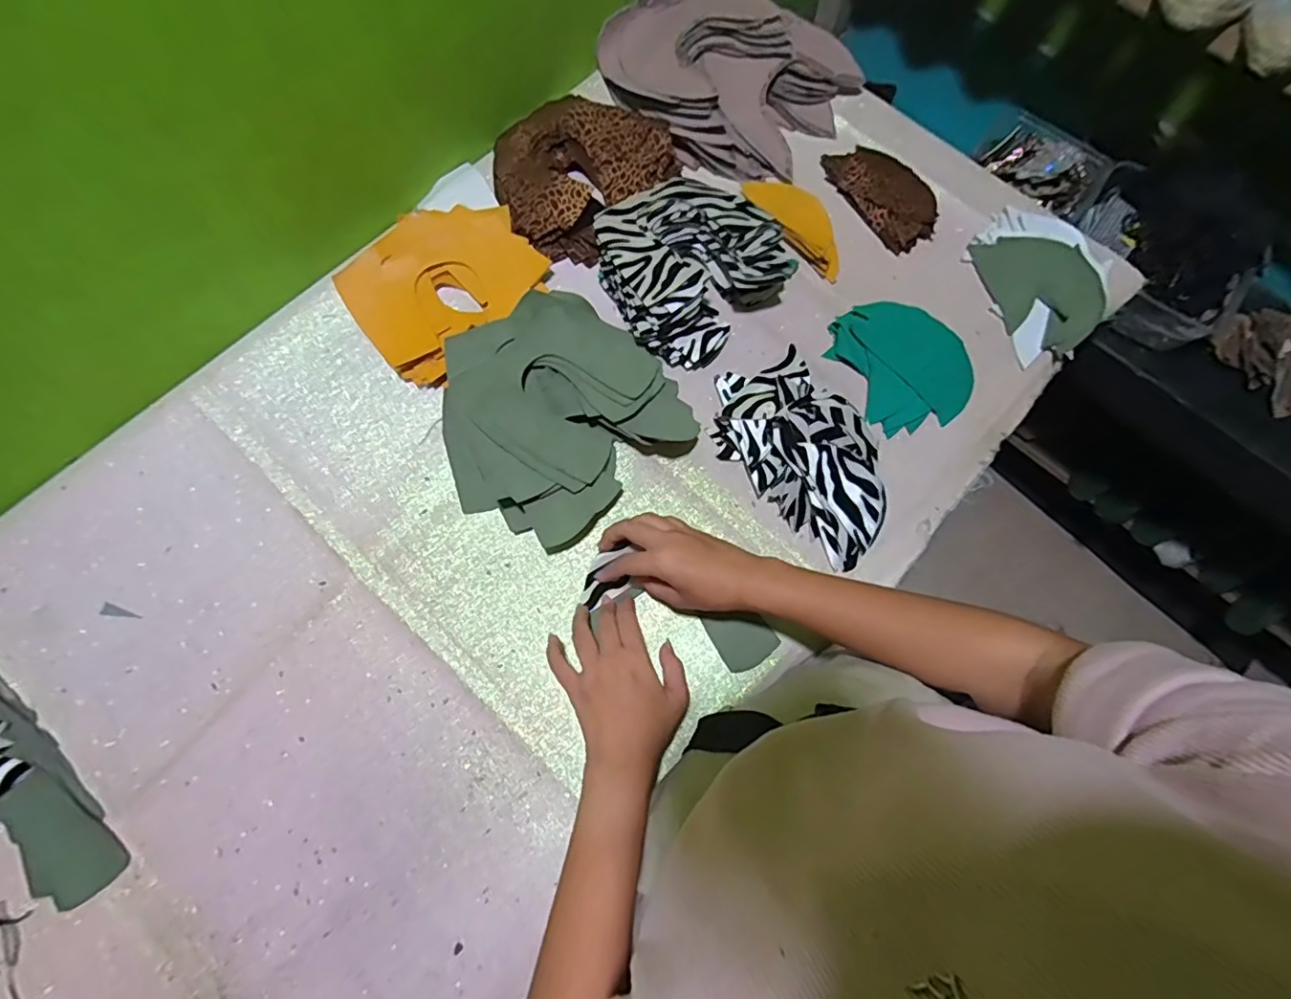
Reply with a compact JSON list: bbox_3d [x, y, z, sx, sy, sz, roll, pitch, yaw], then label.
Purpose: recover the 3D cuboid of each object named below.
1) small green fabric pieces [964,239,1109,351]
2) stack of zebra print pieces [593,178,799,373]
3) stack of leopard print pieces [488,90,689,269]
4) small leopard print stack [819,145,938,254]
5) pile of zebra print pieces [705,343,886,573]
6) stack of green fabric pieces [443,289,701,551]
[{"bbox_3d":[0.407,-0.222,0.584,0.087,0.034,0.139,-26,75,-8],"label":"small green fabric pieces"},{"bbox_3d":[0.041,-0.243,0.570,0.185,0.058,0.175,-42,78,-12],"label":"stack of zebra print pieces"},{"bbox_3d":[-0.078,-0.359,0.617,0.165,0.036,0.191,36,76,10],"label":"stack of leopard print pieces"},{"bbox_3d":[0.264,-0.339,0.626,0.076,0.017,0.138,-35,76,-10],"label":"small leopard print stack"},{"bbox_3d":[0.150,-0.046,0.520,0.115,0.048,0.205,-31,76,-10],"label":"pile of zebra print pieces"},{"bbox_3d":[-0.085,-0.082,0.525,0.211,0.056,0.194,-42,78,-12],"label":"stack of green fabric pieces"}]

